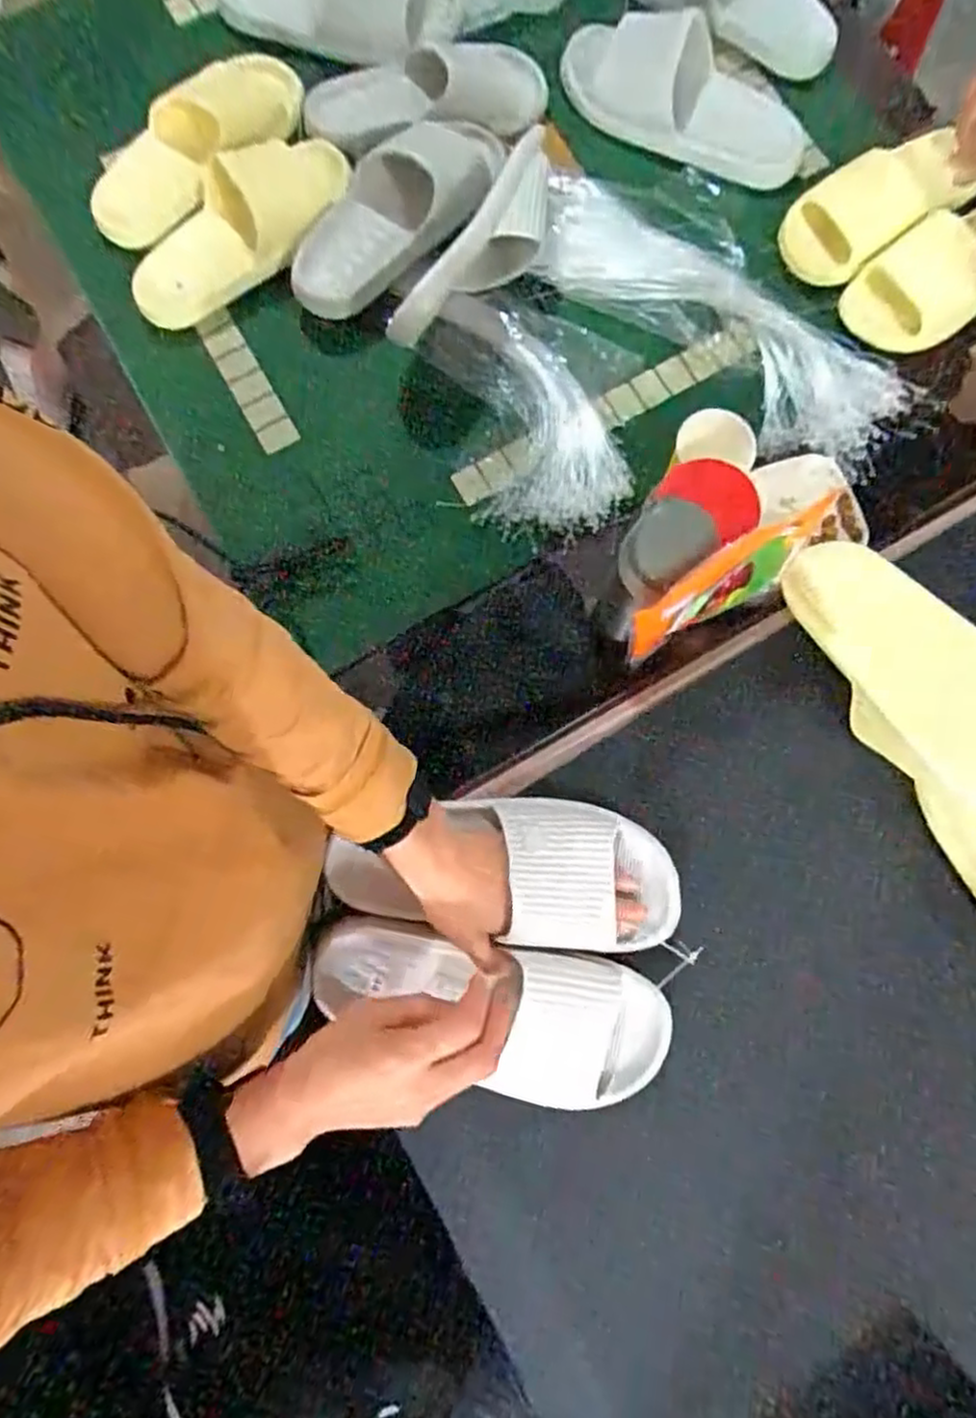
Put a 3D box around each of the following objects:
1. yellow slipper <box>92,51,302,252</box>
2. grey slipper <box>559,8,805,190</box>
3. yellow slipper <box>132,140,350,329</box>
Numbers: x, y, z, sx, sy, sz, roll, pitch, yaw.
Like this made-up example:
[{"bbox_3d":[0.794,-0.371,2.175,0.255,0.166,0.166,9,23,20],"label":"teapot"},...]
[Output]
[{"bbox_3d":[-0.310,-0.594,0.747,0.097,0.073,0.259,44,82,8],"label":"yellow slipper"},{"bbox_3d":[0.220,-0.674,0.793,0.281,0.091,0.100,25,80,5],"label":"grey slipper"},{"bbox_3d":[-0.259,-0.497,0.740,0.251,0.048,0.101,-36,81,8],"label":"yellow slipper"}]

